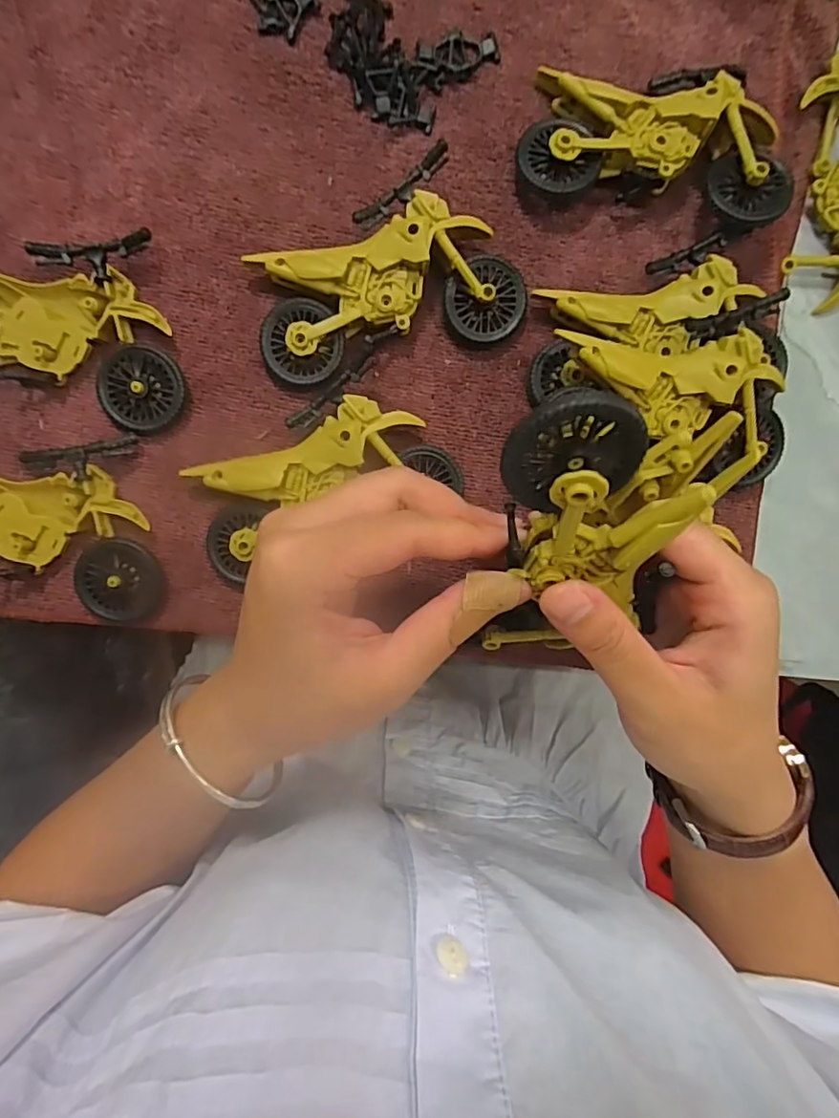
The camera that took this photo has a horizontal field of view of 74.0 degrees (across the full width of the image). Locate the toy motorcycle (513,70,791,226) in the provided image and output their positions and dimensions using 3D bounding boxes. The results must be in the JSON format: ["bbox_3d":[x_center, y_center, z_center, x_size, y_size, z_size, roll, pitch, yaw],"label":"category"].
[{"bbox_3d":[0.105,-0.187,0.245,0.113,0.028,0.063,11,95,-4],"label":"toy motorcycle"}]

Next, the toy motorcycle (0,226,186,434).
[{"bbox_3d":[-0.163,-0.098,0.242,0.114,0.018,0.075,1,95,-3],"label":"toy motorcycle"}]

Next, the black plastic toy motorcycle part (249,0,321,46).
[{"bbox_3d":[-0.059,-0.245,0.242,0.027,0.004,0.033,41,92,-6],"label":"black plastic toy motorcycle part"}]

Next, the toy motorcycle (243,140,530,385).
[{"bbox_3d":[-0.016,-0.118,0.247,0.113,0.021,0.076,-28,96,0],"label":"toy motorcycle"}]

